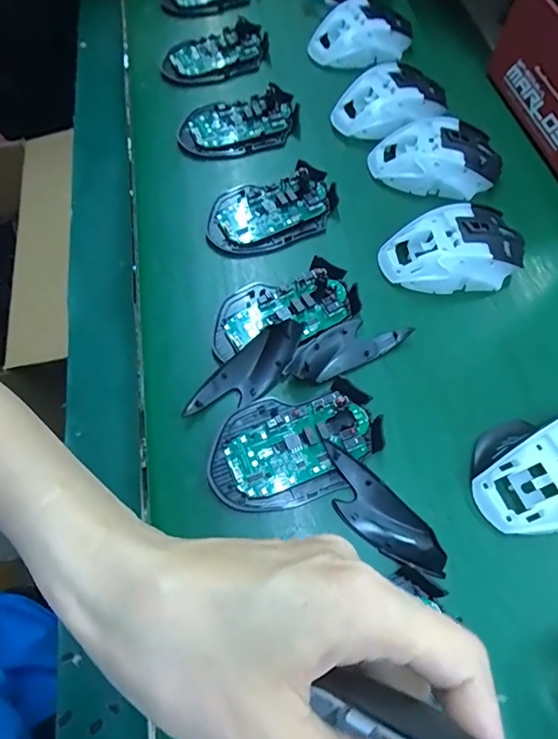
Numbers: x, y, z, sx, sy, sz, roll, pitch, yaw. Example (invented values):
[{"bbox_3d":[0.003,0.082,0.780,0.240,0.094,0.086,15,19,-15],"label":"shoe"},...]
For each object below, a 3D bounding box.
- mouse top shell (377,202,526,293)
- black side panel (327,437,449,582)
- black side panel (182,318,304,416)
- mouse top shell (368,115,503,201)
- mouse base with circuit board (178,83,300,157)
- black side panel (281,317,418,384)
[{"bbox_3d":[0.142,-0.096,0.382,0.113,0.029,0.065,-14,64,-10],"label":"mouse top shell"},{"bbox_3d":[0.061,0.087,0.297,0.095,0.012,0.032,40,67,17],"label":"black side panel"},{"bbox_3d":[-0.020,0.004,0.336,0.095,0.011,0.034,-41,98,-6],"label":"black side panel"},{"bbox_3d":[0.141,-0.191,0.427,0.111,0.032,0.063,0,62,-3],"label":"mouse top shell"},{"bbox_3d":[-0.037,-0.235,0.453,0.112,0.018,0.064,-13,64,-10],"label":"mouse base with circuit board"},{"bbox_3d":[0.049,-0.017,0.351,0.096,0.017,0.034,-25,66,-15],"label":"black side panel"}]

